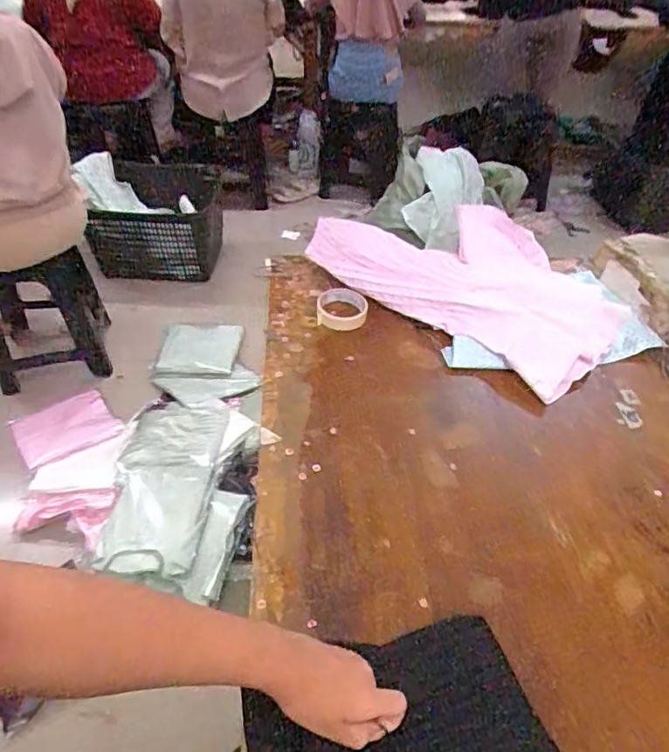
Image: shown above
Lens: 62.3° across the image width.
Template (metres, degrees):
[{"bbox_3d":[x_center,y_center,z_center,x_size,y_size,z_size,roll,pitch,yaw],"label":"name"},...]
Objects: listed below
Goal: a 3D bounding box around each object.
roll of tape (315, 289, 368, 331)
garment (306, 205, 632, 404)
[{"bbox_3d":[0.014,-0.117,0.973,0.087,0.028,0.087,1,43,-1],"label":"roll of tape"},{"bbox_3d":[0.241,-0.188,1.021,0.543,0.095,0.348,26,49,24],"label":"garment"}]

